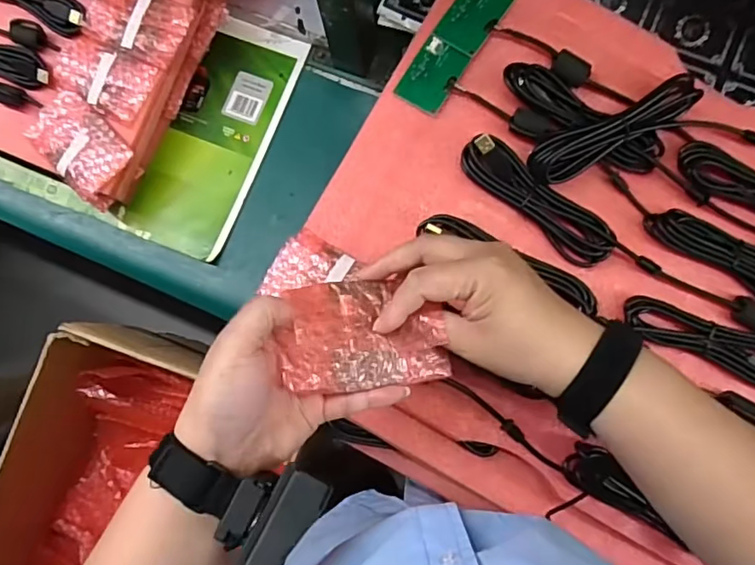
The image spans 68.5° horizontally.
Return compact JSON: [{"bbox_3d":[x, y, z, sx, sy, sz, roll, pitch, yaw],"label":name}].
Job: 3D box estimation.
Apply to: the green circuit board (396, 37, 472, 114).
[{"bbox_3d":[0.049,-0.185,0.494,0.041,0.006,0.061,34,86,7],"label":"green circuit board"}]

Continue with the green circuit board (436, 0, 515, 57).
[{"bbox_3d":[0.087,-0.239,0.492,0.043,0.004,0.067,37,86,7],"label":"green circuit board"}]

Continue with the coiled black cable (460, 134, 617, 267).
[{"bbox_3d":[0.133,-0.068,0.463,0.145,0.025,0.037,42,87,7],"label":"coiled black cable"}]

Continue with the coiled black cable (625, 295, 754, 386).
[{"bbox_3d":[0.281,0.051,0.448,0.161,0.018,0.040,23,85,6],"label":"coiled black cable"}]

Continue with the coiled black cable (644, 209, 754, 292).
[{"bbox_3d":[0.296,-0.018,0.451,0.156,0.017,0.036,28,85,7],"label":"coiled black cable"}]

